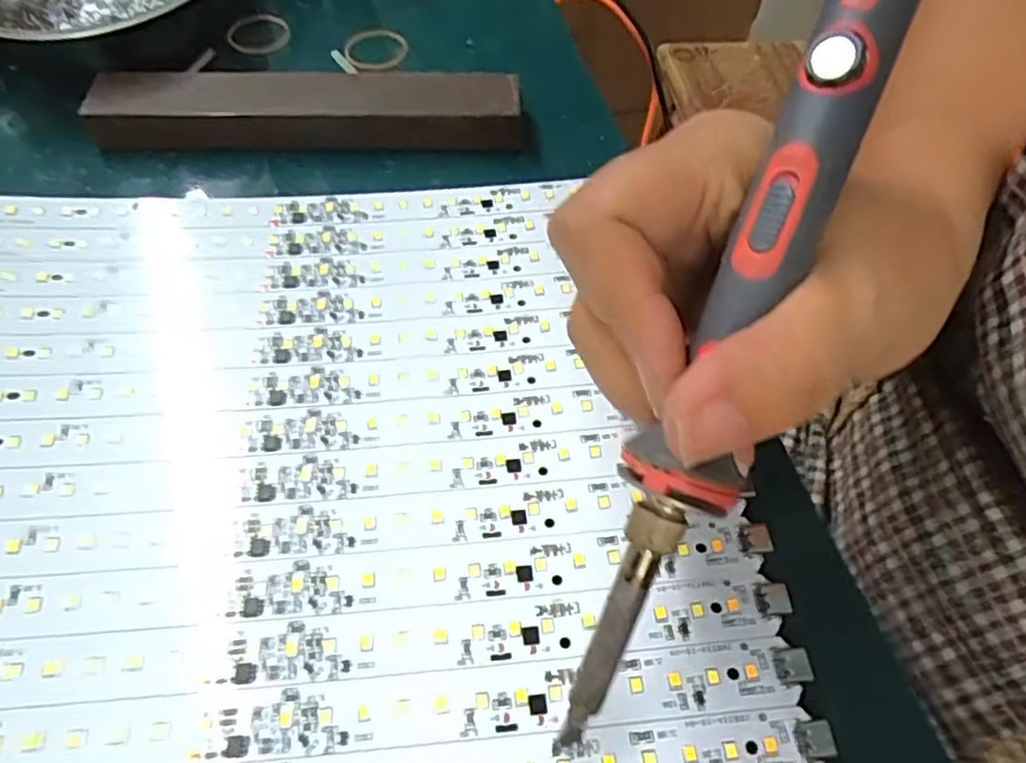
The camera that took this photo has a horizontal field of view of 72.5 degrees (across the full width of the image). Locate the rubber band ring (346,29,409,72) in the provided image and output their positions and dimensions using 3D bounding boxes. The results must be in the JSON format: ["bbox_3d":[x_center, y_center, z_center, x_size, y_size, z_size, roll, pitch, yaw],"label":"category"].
[{"bbox_3d":[-0.069,-0.170,0.356,0.031,0.004,0.032,1,56,-1],"label":"rubber band ring"}]

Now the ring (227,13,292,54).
[{"bbox_3d":[-0.132,-0.182,0.365,0.031,0.004,0.035,-6,56,-5],"label":"ring"}]

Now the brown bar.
[{"bbox_3d":[-0.091,-0.123,0.314,0.188,0.019,0.034,1,56,0],"label":"brown bar"}]

